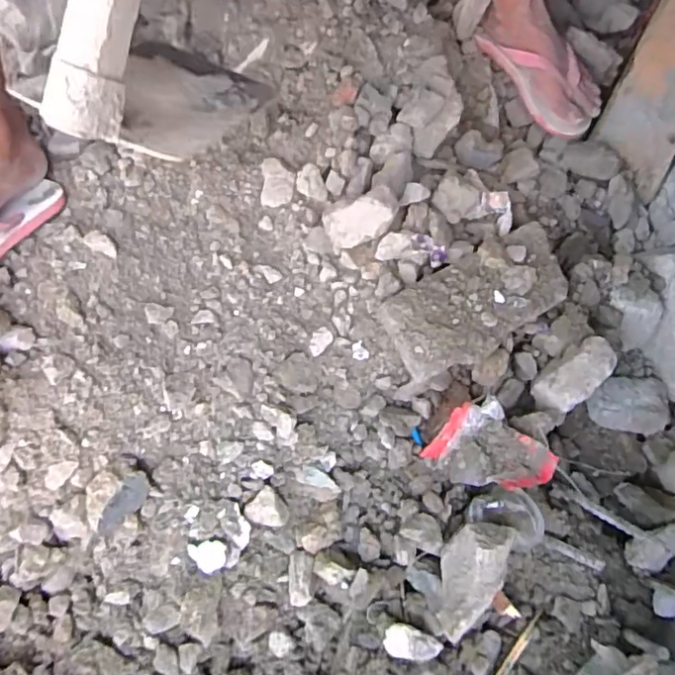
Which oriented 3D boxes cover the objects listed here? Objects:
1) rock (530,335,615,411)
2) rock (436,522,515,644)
[{"bbox_3d":[0.272,0.044,0.683,0.047,0.084,0.084,44,82,8],"label":"rock"},{"bbox_3d":[0.138,0.245,0.606,0.064,0.082,0.111,18,79,4],"label":"rock"}]

